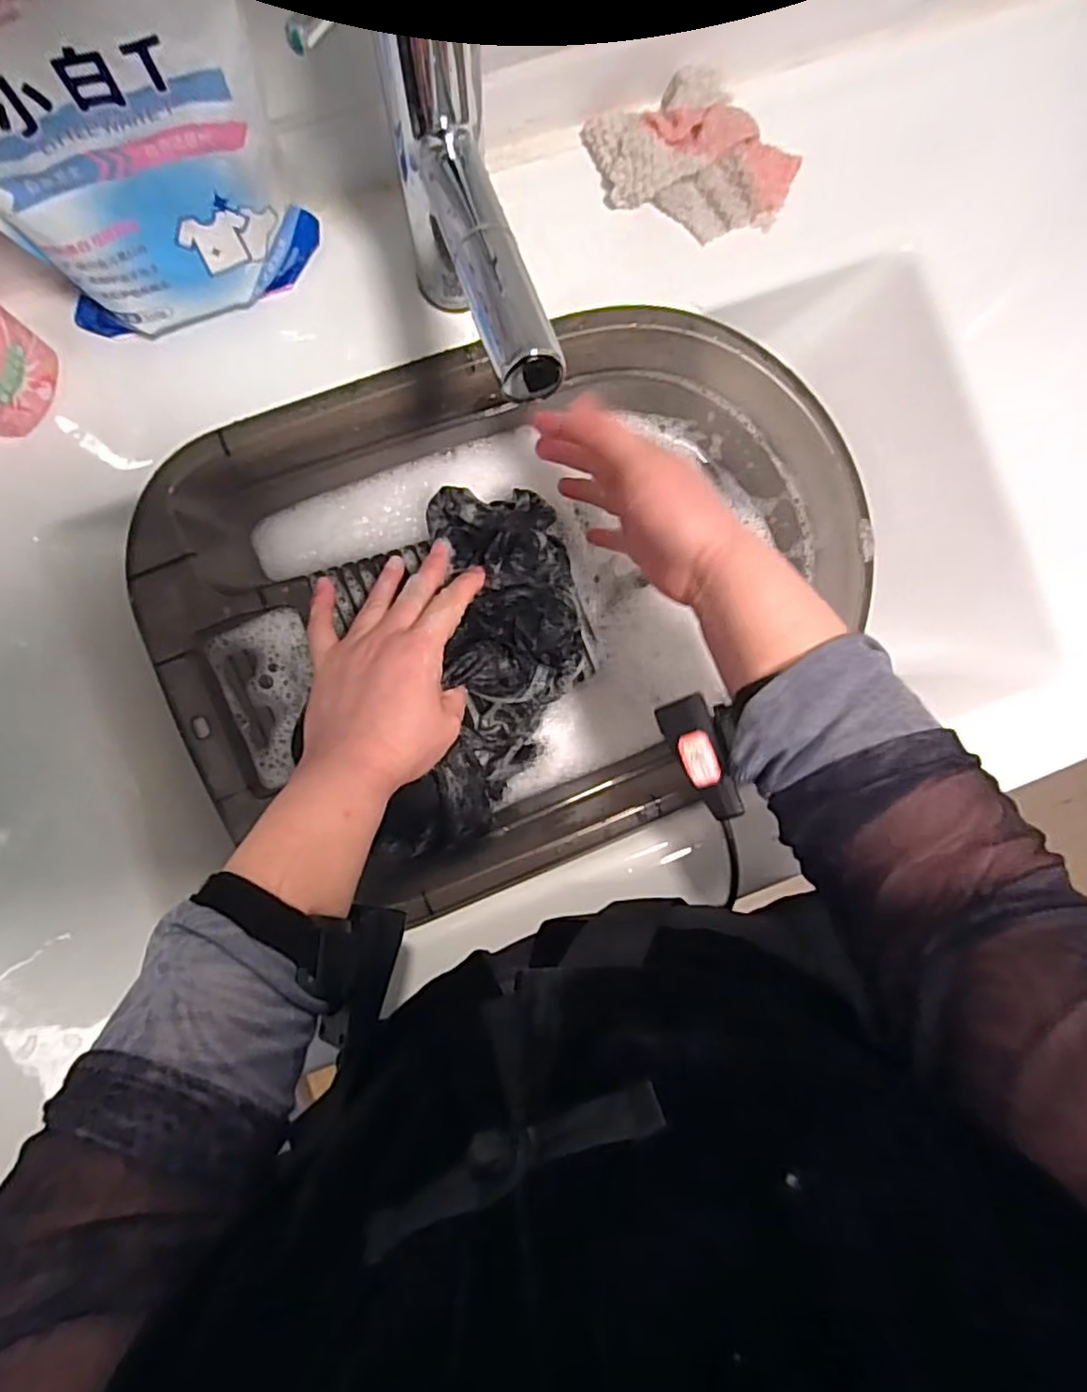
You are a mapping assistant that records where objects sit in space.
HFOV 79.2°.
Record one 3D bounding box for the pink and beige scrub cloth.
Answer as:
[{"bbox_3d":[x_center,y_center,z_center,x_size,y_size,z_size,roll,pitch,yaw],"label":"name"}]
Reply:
[{"bbox_3d":[0.097,-0.350,0.420,0.132,0.033,0.087,17,87,-3],"label":"pink and beige scrub cloth"}]

